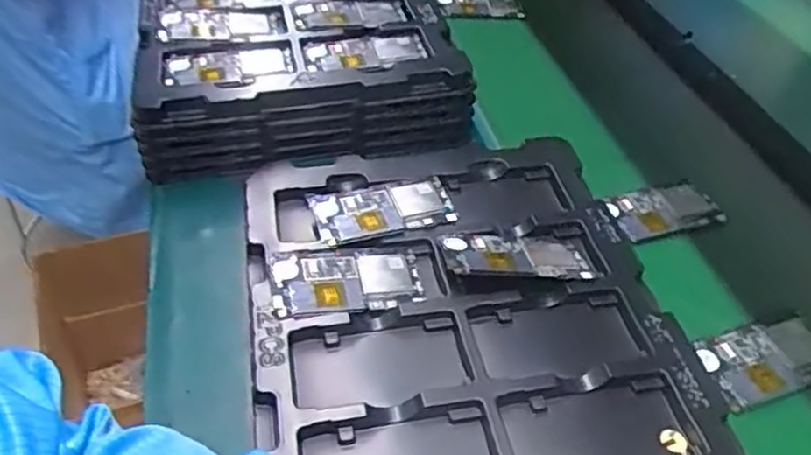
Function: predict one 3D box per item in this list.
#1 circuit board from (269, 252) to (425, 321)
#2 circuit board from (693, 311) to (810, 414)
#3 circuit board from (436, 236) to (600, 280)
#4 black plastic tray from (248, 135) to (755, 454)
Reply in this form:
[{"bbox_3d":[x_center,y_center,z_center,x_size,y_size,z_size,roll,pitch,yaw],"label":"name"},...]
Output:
[{"bbox_3d":[-0.048,0.045,0.569,0.121,0.009,0.066,-4,44,-10],"label":"circuit board"},{"bbox_3d":[0.289,0.104,0.551,0.122,0.010,0.064,-11,45,-17],"label":"circuit board"},{"bbox_3d":[0.095,0.023,0.596,0.124,0.007,0.069,4,28,-7],"label":"circuit board"},{"bbox_3d":[0.061,0.133,0.504,0.323,0.051,0.548,-4,44,-10],"label":"black plastic tray"}]

